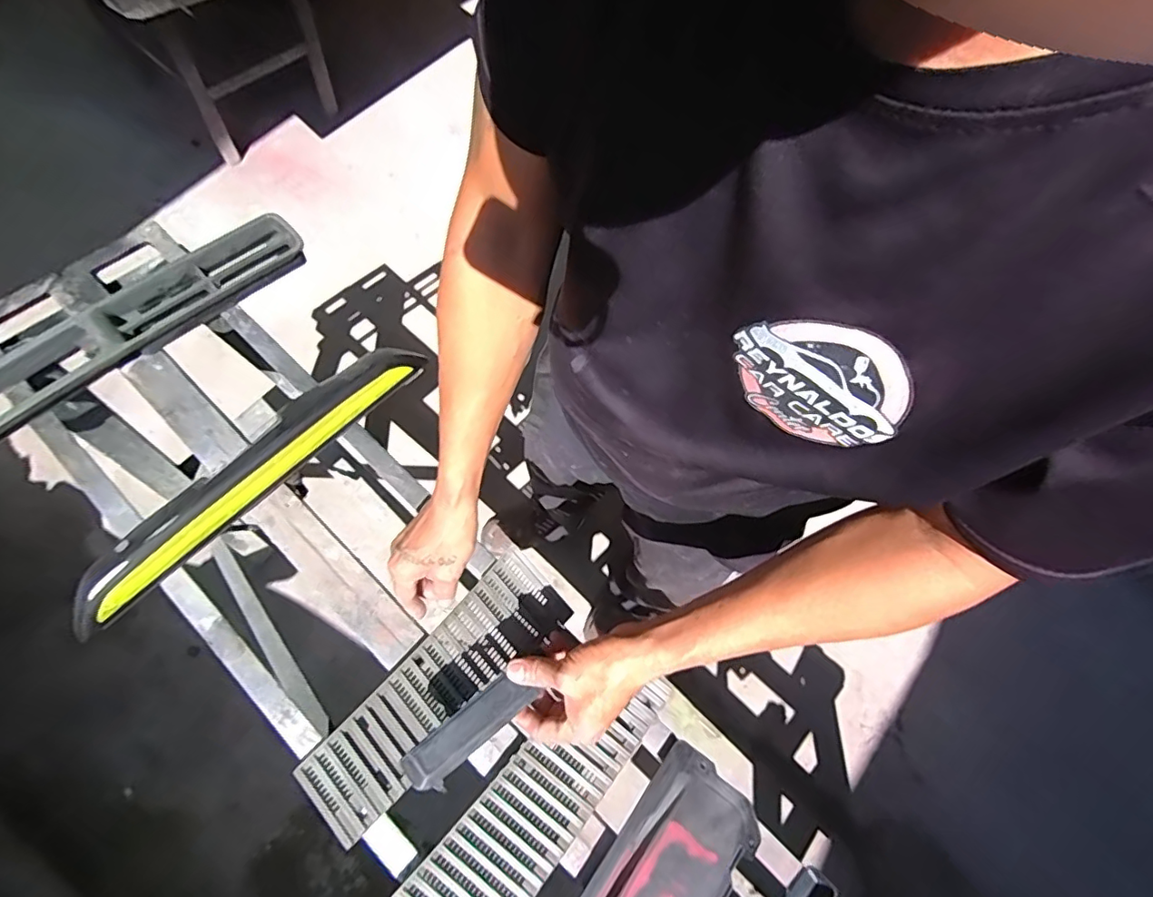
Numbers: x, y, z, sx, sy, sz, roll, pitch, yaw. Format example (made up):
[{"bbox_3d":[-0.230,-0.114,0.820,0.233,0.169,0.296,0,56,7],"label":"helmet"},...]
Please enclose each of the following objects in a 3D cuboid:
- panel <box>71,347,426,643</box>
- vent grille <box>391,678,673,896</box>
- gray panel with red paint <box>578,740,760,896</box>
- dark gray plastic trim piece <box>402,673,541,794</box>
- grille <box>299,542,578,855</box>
[{"bbox_3d":[-0.367,0.012,0.607,0.084,0.053,0.443,41,70,14],"label":"panel"},{"bbox_3d":[-0.032,0.334,0.520,0.096,0.018,0.291,39,70,13],"label":"vent grille"},{"bbox_3d":[0.062,0.419,0.489,0.106,0.020,0.261,38,69,13],"label":"gray panel with red paint"},{"bbox_3d":[-0.094,0.244,0.465,0.116,0.016,0.036,-36,73,-16],"label":"dark gray plastic trim piece"},{"bbox_3d":[-0.139,0.242,0.548,0.092,0.010,0.292,41,70,14],"label":"grille"}]

